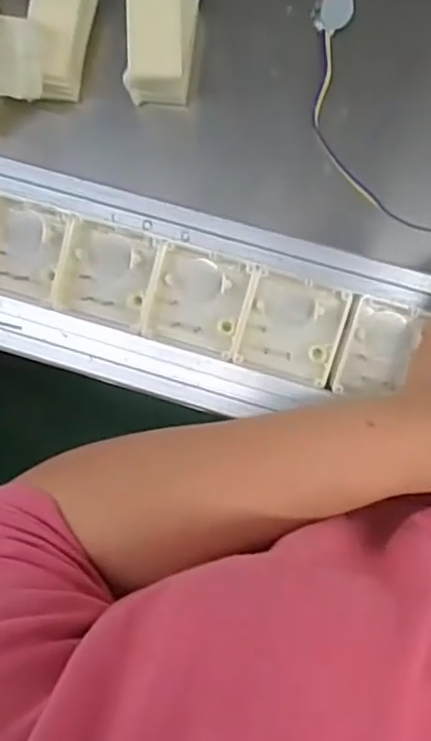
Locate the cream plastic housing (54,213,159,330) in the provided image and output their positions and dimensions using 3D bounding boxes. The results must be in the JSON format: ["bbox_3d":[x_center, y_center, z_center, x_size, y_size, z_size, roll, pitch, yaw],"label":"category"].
[{"bbox_3d":[-0.056,-0.051,0.355,0.048,0.018,0.049,15,92,6],"label":"cream plastic housing"}]

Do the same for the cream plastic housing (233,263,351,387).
[{"bbox_3d":[0.040,-0.022,0.344,0.049,0.018,0.050,16,92,6],"label":"cream plastic housing"}]

